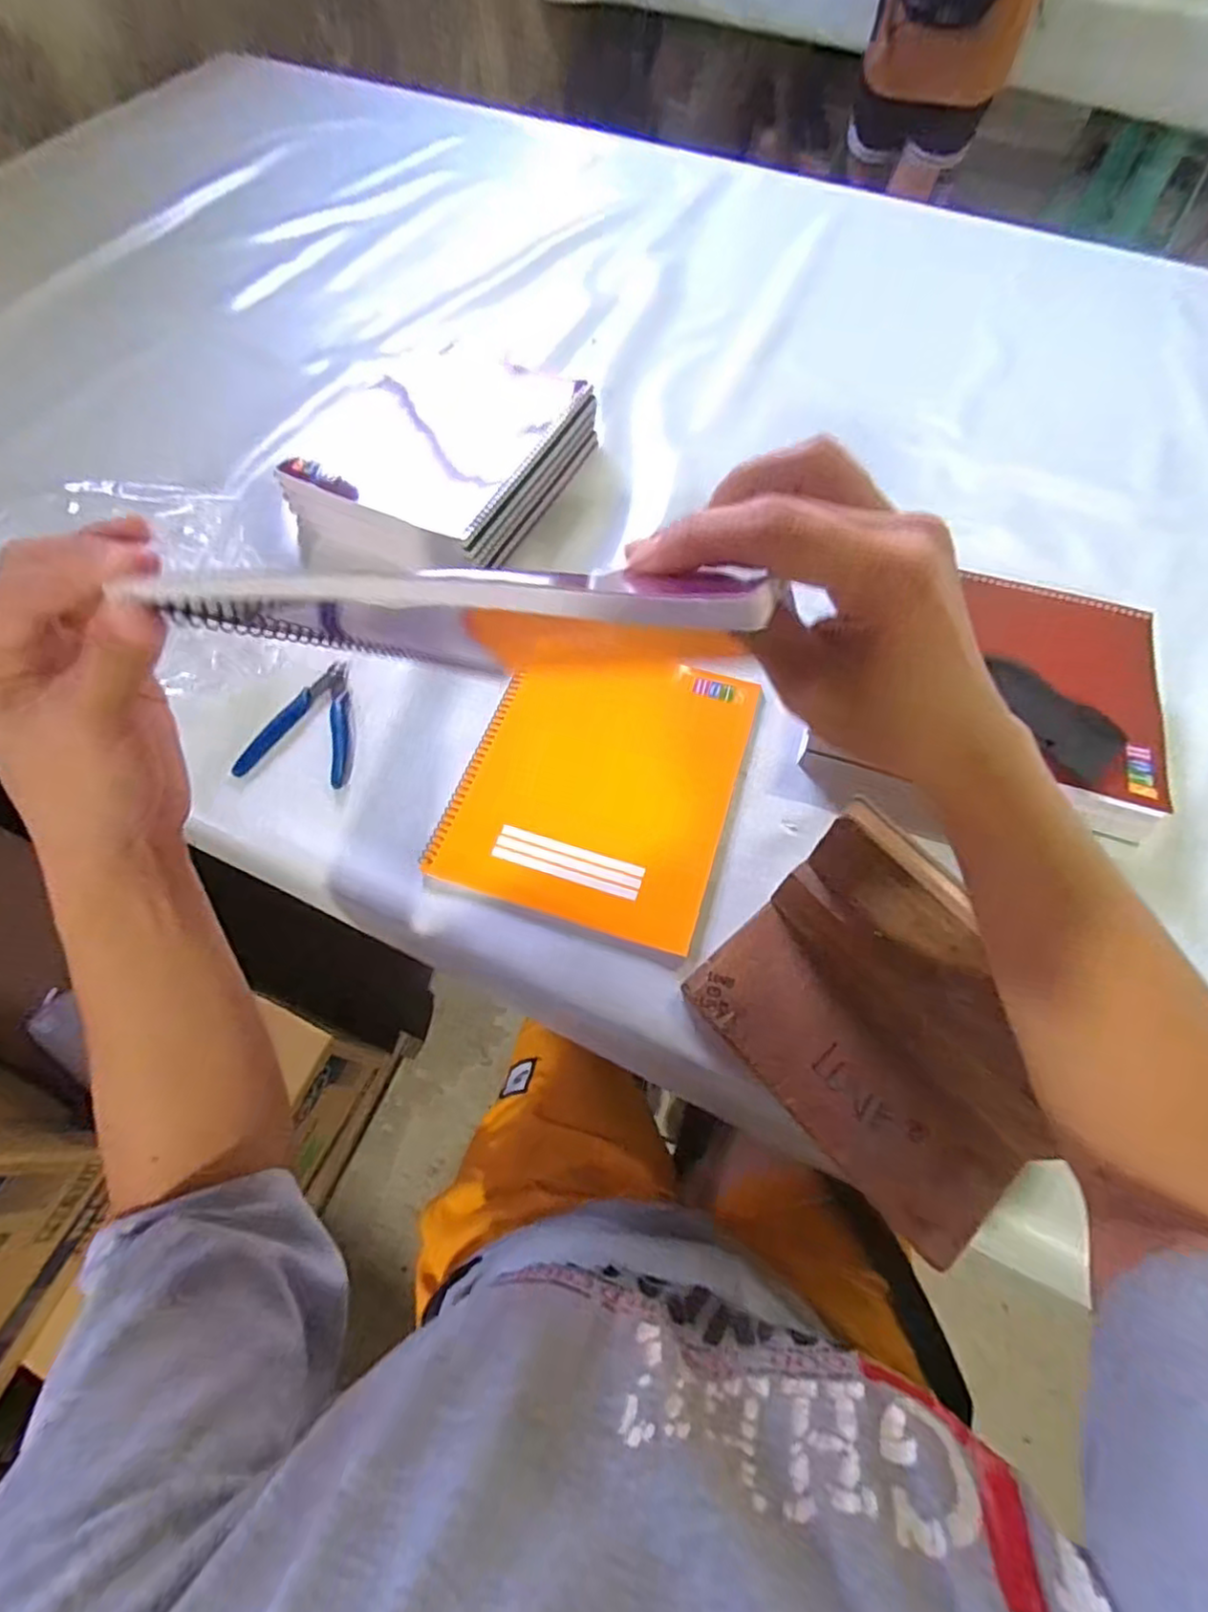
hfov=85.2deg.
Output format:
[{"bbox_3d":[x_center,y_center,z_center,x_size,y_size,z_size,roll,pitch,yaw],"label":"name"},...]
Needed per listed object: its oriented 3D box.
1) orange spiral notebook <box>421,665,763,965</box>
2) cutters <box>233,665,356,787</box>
[{"bbox_3d":[-0.001,-0.020,0.515,0.197,0.014,0.238,18,65,7],"label":"orange spiral notebook"},{"bbox_3d":[-0.239,-0.072,0.541,0.085,0.008,0.117,8,64,2],"label":"cutters"}]

